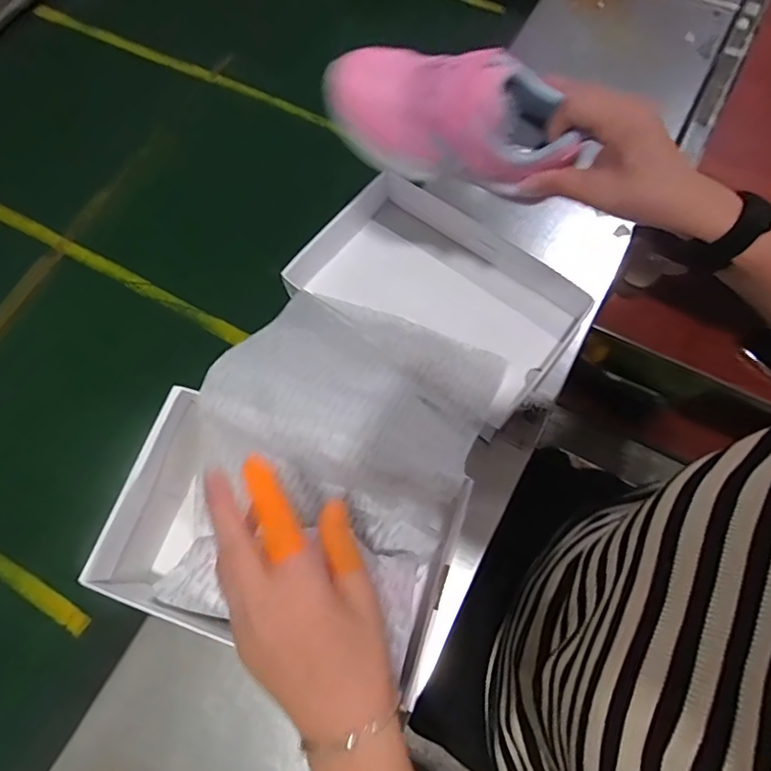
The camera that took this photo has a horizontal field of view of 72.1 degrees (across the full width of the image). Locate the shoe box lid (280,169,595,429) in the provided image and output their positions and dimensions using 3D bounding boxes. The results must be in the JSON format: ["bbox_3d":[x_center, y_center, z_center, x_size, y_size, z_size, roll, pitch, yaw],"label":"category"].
[{"bbox_3d":[0.053,-0.115,0.626,0.325,0.066,0.178,38,76,14],"label":"shoe box lid"}]

